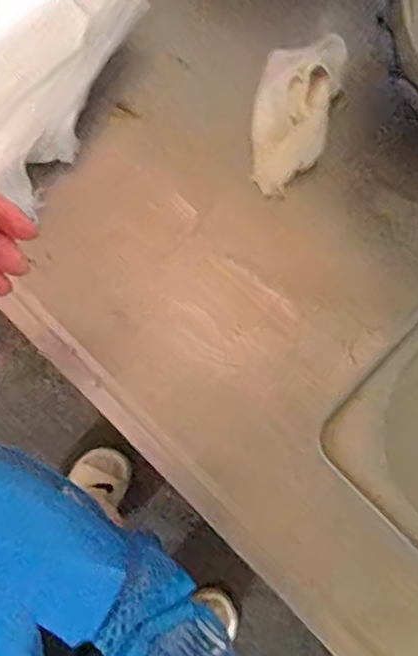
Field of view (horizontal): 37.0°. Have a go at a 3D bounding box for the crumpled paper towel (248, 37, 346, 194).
[{"bbox_3d":[0.072,-0.188,0.540,0.065,0.048,0.138,15,76,2],"label":"crumpled paper towel"}]

